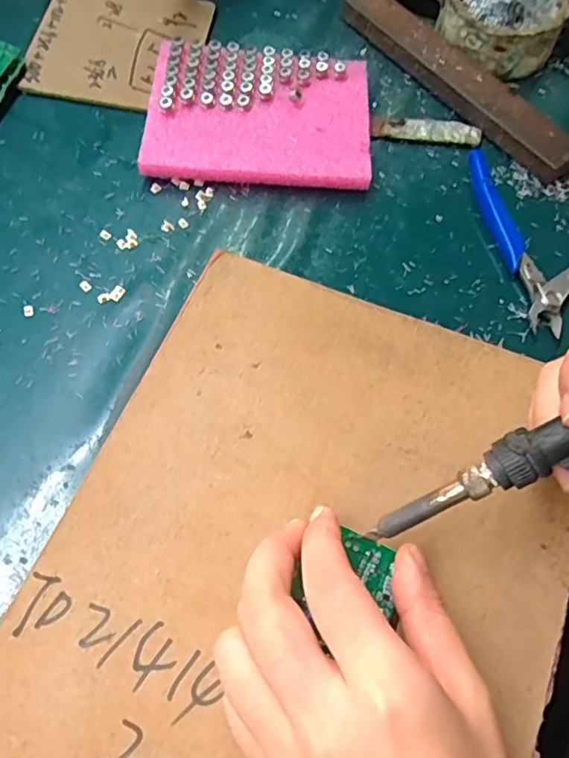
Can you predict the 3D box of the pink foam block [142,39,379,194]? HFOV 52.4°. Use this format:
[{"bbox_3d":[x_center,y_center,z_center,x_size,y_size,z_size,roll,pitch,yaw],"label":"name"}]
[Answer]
[{"bbox_3d":[-0.015,-0.167,0.368,0.136,0.020,0.105,4,66,-1],"label":"pink foam block"}]

